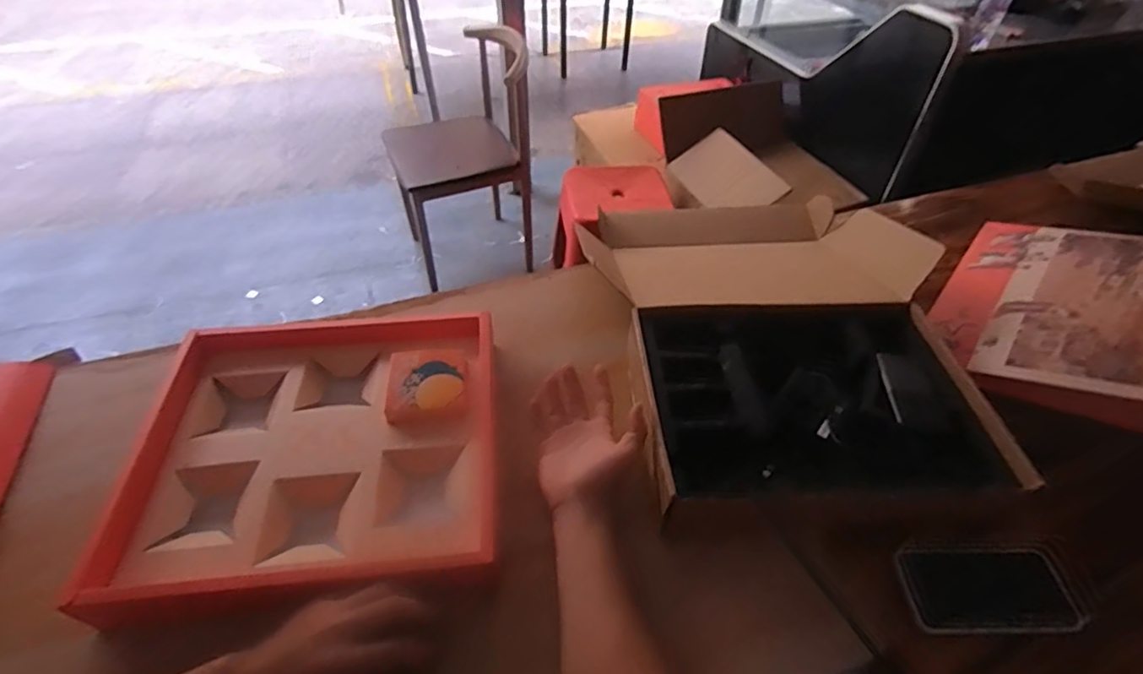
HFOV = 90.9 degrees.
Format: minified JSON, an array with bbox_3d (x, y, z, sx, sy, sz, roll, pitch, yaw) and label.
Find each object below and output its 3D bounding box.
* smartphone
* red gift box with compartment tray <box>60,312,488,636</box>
[{"bbox_3d":[0.396,0.241,0.537,0.149,0.014,0.076,0,46,-2],"label":"smartphone"},{"bbox_3d":[-0.277,0.117,0.613,0.376,0.057,0.334,-5,47,-7],"label":"red gift box with compartment tray"}]

